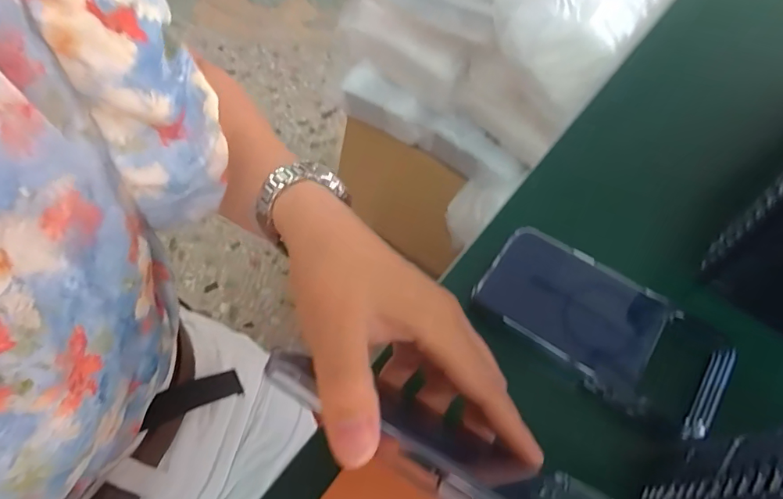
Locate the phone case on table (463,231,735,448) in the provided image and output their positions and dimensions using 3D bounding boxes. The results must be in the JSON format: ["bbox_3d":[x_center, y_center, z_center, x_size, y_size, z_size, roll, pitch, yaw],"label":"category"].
[{"bbox_3d":[0.147,0.053,0.326,0.171,0.017,0.081,31,66,16],"label":"phone case on table"}]

